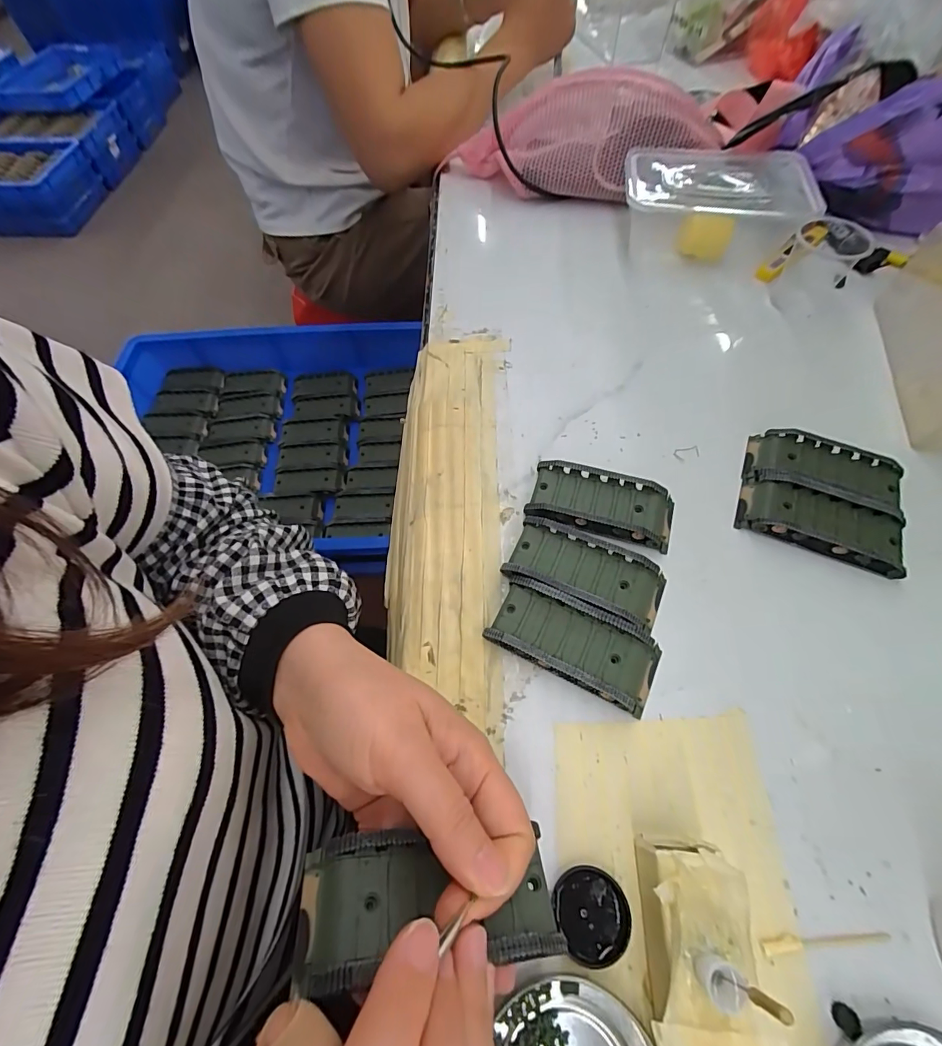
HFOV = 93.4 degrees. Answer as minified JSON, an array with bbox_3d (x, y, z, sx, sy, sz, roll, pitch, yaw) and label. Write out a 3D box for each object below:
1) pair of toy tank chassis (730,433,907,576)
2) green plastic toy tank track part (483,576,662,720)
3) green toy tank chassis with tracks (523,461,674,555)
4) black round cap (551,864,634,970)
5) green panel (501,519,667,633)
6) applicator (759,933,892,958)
[{"bbox_3d":[0.243,-0.020,0.306,0.097,0.016,0.087,21,65,13],"label":"pair of toy tank chassis"},{"bbox_3d":[0.062,0.071,0.263,0.096,0.019,0.044,23,65,14],"label":"green plastic toy tank track part"},{"bbox_3d":[0.091,-0.013,0.308,0.096,0.019,0.047,14,63,10],"label":"green toy tank chassis with tracks"},{"bbox_3d":[0.056,0.184,0.208,0.034,0.006,0.034,-1,62,2],"label":"black round cap"},{"bbox_3d":[0.074,0.031,0.284,0.096,0.018,0.044,22,65,14],"label":"green panel"},{"bbox_3d":[0.163,0.191,0.203,0.060,0.004,0.006,-5,62,0],"label":"applicator"}]

